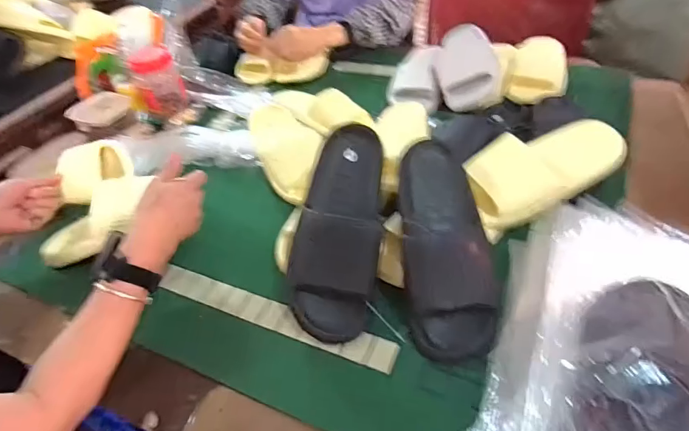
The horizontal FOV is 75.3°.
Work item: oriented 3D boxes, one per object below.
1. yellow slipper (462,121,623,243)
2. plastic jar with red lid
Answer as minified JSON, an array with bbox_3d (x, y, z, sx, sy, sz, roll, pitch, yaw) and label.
[{"bbox_3d":[0.291,-0.072,0.619,0.239,0.058,0.125,-22,70,-5],"label":"yellow slipper"},{"bbox_3d":[-0.396,-0.282,0.959,0.091,0.114,0.086,-21,47,-14],"label":"plastic jar with red lid"}]

